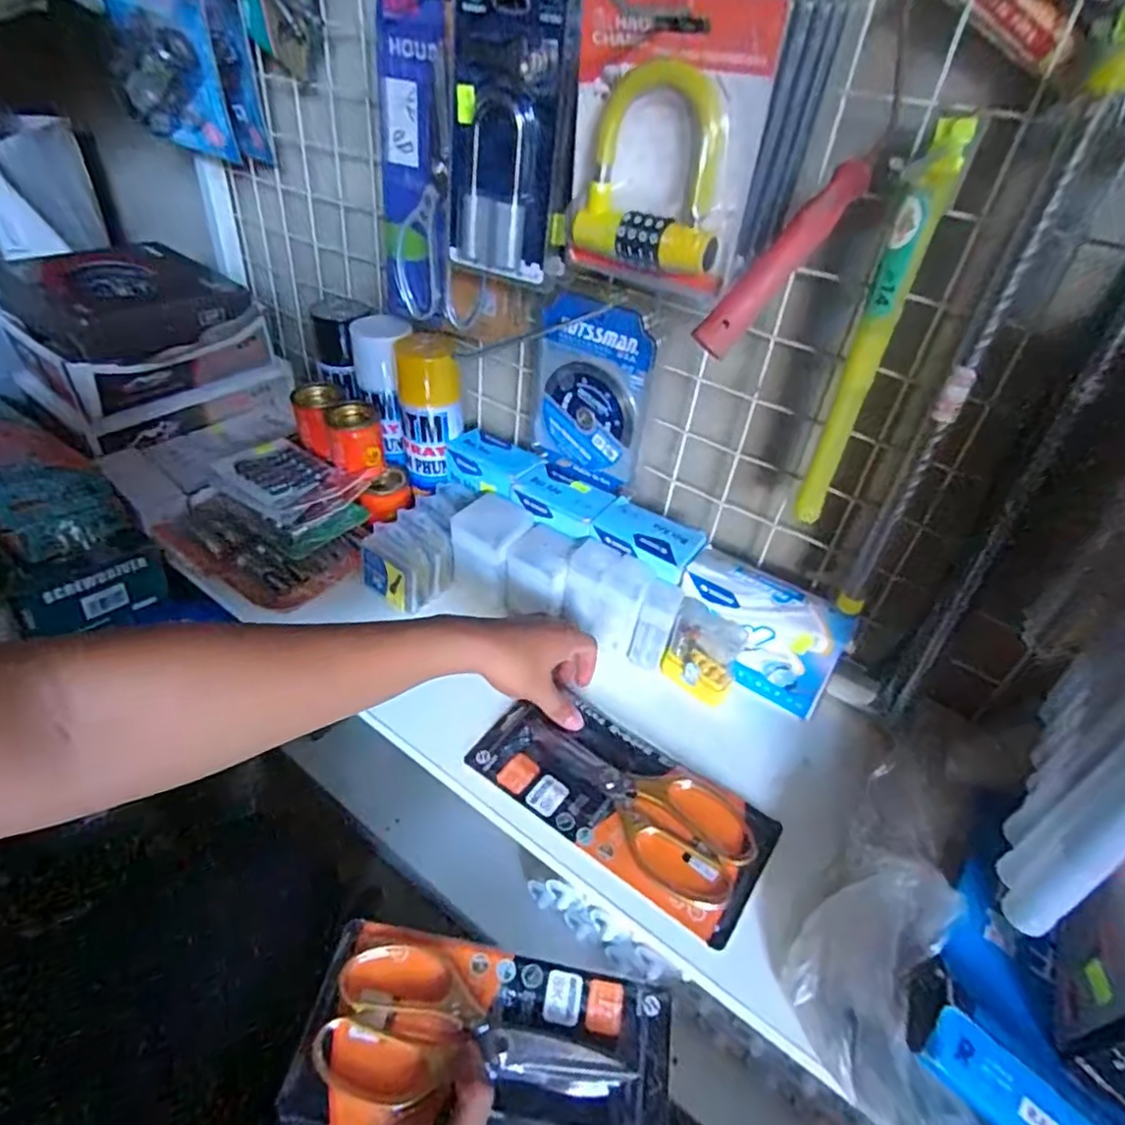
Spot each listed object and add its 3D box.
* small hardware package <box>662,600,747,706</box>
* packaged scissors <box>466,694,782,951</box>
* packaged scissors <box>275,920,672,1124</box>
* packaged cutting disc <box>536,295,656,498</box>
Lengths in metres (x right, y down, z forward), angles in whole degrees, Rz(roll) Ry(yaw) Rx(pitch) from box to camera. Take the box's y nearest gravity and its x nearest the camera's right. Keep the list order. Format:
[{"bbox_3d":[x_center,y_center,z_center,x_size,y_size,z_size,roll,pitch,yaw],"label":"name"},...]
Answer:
[{"bbox_3d":[0.125,0.082,0.574,0.062,0.075,0.030,27,42,23],"label":"small hardware package"},{"bbox_3d":[0.044,0.183,0.507,0.229,0.020,0.108,25,41,22],"label":"packaged scissors"},{"bbox_3d":[-0.047,0.315,0.418,0.233,0.020,0.112,11,38,3],"label":"packaged scissors"},{"bbox_3d":[0.025,-0.156,0.608,0.109,0.162,0.023,24,41,19],"label":"packaged cutting disc"}]

